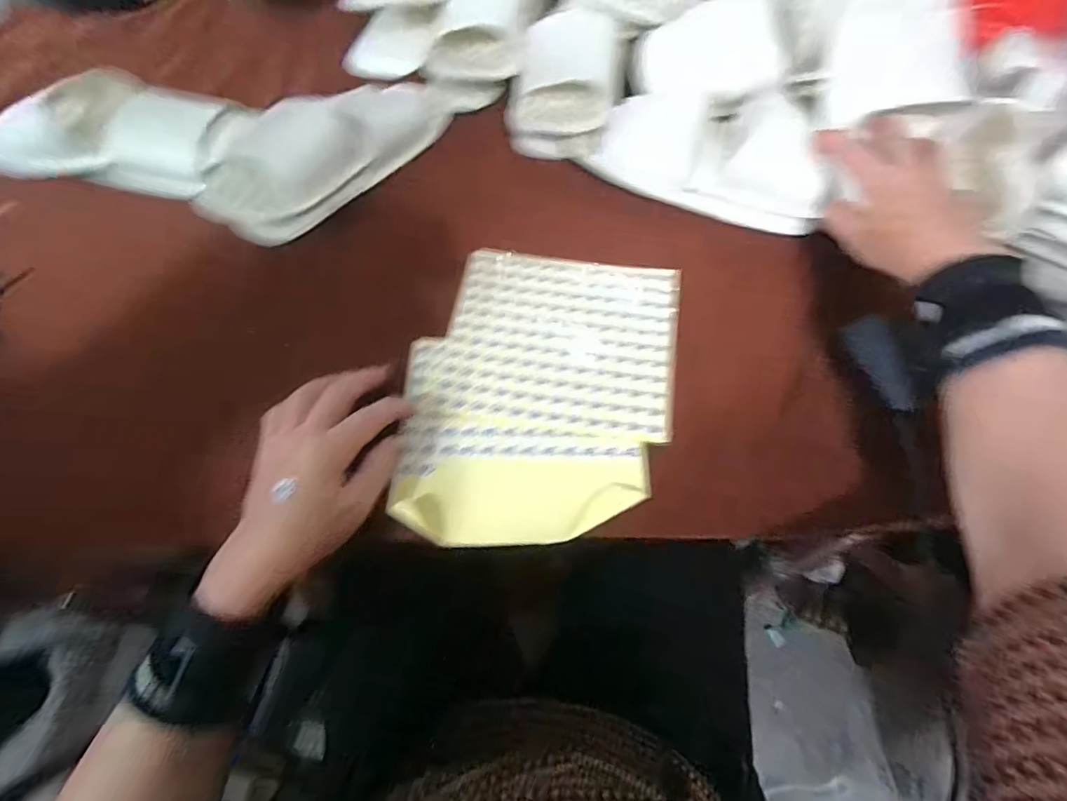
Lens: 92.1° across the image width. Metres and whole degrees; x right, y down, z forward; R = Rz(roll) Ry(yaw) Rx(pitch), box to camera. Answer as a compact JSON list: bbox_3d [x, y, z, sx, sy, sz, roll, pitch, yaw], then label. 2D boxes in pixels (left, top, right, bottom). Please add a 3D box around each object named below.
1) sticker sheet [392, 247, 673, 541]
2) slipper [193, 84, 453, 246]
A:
[{"bbox_3d":[0.006,-0.014,0.379,0.185,0.007,0.239,8,62,5],"label":"sticker sheet"},{"bbox_3d":[-0.177,-0.226,0.459,0.079,0.088,0.244,40,69,20],"label":"slipper"}]

